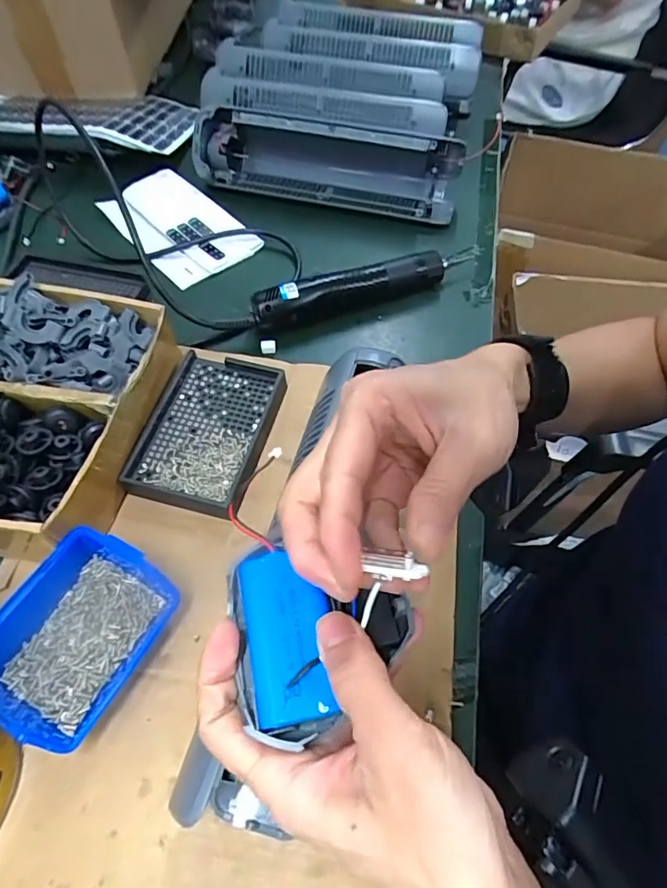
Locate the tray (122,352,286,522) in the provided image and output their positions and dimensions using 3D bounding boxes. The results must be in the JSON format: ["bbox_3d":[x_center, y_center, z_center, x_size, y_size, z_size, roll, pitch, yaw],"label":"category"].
[{"bbox_3d":[-0.102,-0.011,0.422,0.092,0.027,0.137,11,58,7],"label":"tray"}]

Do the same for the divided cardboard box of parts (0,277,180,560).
[{"bbox_3d":[-0.238,-0.025,0.387,0.173,0.066,0.216,9,58,6],"label":"divided cardboard box of parts"}]

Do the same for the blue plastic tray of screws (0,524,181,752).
[{"bbox_3d":[-0.160,0.119,0.319,0.081,0.046,0.110,27,61,16],"label":"blue plastic tray of screws"}]

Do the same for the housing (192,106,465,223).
[{"bbox_3d":[-0.008,-0.327,0.598,0.306,0.074,0.068,12,58,8],"label":"housing"}]

